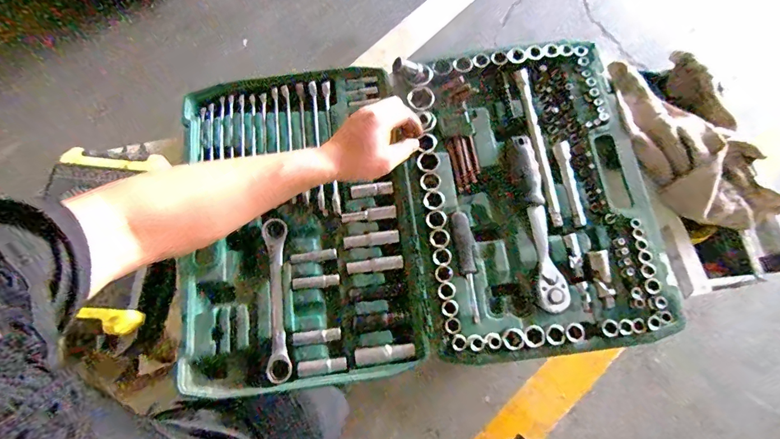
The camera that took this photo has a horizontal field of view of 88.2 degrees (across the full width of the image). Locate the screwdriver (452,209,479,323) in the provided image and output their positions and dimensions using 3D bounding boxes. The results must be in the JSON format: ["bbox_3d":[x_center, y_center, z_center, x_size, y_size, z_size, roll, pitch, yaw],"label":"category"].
[{"bbox_3d":[0.104,0.062,0.542,0.024,0.019,0.145,-7,74,0],"label":"screwdriver"}]

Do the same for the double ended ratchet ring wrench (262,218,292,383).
[{"bbox_3d":[-0.152,0.105,0.541,0.030,0.016,0.214,-6,74,0],"label":"double ended ratchet ring wrench"}]

